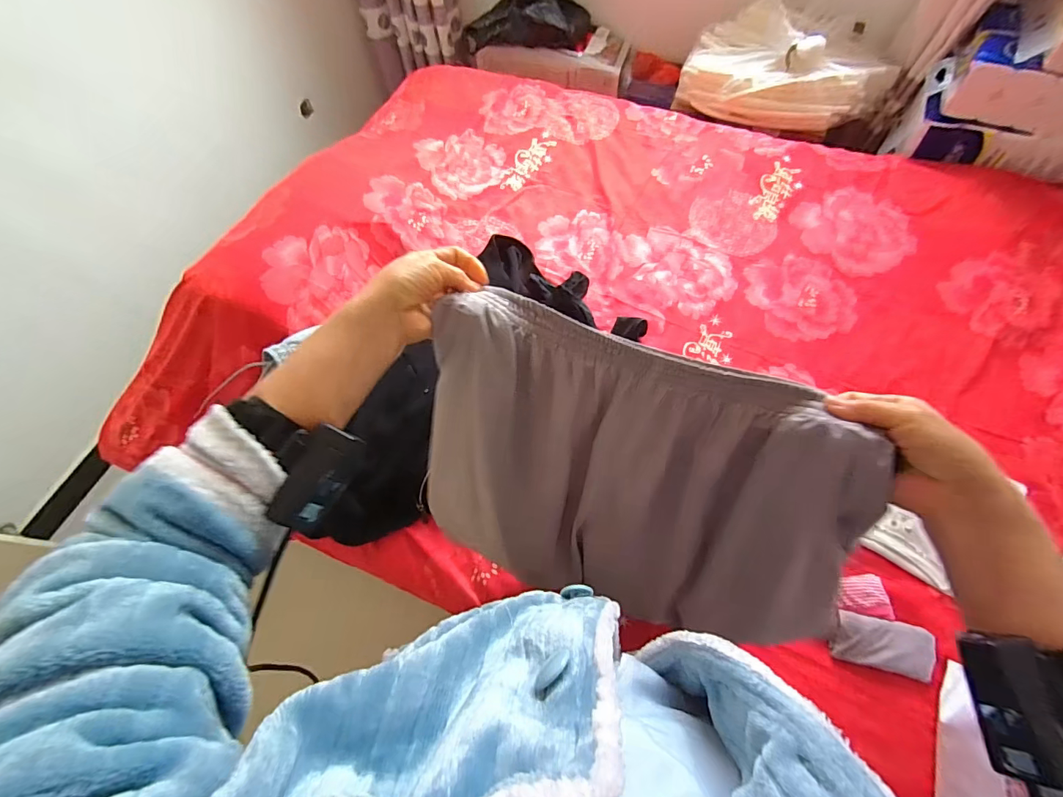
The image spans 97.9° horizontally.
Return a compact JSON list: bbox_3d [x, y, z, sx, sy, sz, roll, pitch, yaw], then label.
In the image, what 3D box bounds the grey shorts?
[{"bbox_3d":[0.096,0.119,0.479,0.455,0.362,0.089,19,28,9],"label":"grey shorts"}]

